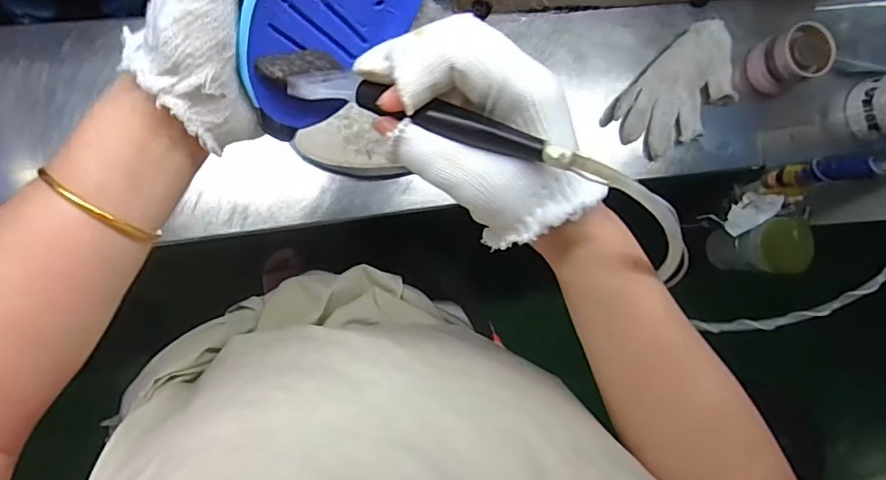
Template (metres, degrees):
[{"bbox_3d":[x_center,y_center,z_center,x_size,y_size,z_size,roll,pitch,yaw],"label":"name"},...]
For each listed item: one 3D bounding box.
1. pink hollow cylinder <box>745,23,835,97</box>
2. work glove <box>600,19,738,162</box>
[{"bbox_3d":[0.415,-0.217,0.645,0.056,0.063,0.066,-28,93,-9],"label":"pink hollow cylinder"},{"bbox_3d":[0.291,-0.178,0.638,0.180,0.035,0.102,-45,96,-8],"label":"work glove"}]

